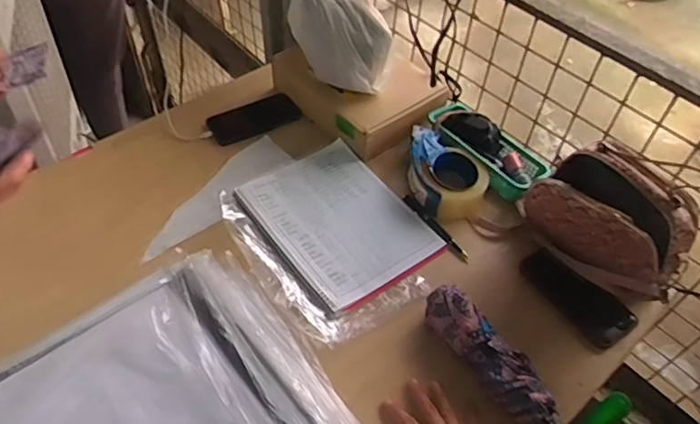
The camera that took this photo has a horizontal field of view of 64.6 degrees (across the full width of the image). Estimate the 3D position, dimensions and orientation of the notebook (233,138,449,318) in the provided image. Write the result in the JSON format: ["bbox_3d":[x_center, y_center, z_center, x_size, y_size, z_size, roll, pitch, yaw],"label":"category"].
[{"bbox_3d":[-0.014,0.007,0.861,0.226,0.013,0.267,-28,57,-24],"label":"notebook"}]

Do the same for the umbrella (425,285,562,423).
[{"bbox_3d":[0.180,0.189,0.706,0.058,0.067,0.227,-29,57,-24],"label":"umbrella"}]

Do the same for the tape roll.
[{"bbox_3d":[0.170,-0.047,0.900,0.105,0.055,0.101,2,50,-2],"label":"tape roll"}]

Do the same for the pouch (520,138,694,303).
[{"bbox_3d":[0.376,0.012,0.806,0.219,0.150,0.144,36,57,24],"label":"pouch"}]

